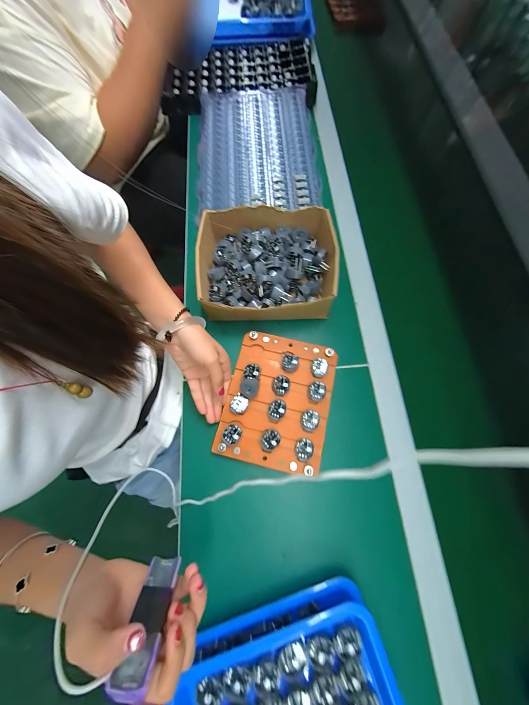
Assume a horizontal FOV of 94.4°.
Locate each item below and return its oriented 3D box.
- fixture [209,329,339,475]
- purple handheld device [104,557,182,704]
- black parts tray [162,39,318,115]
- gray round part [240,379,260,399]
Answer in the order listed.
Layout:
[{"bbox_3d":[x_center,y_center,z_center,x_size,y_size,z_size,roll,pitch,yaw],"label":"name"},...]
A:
[{"bbox_3d":[0.021,0.065,0.354,0.148,0.027,0.187,14,73,4],"label":"fixture"},{"bbox_3d":[-0.093,0.217,0.200,0.026,0.081,0.016,0,113,0],"label":"purple handheld device"},{"bbox_3d":[-0.064,-0.668,0.593,0.374,0.038,0.220,-4,73,-2],"label":"black parts tray"},{"bbox_3d":[-0.021,0.052,0.354,0.026,0.031,0.023,12,73,4],"label":"gray round part"}]

